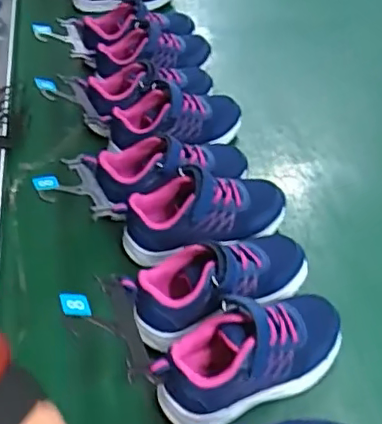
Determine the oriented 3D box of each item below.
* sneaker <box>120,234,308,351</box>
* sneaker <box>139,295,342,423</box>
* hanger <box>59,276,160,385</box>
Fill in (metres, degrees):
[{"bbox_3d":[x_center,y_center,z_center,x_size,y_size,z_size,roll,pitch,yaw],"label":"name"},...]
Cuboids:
[{"bbox_3d":[0.028,0.066,0.534,0.168,0.085,0.070,-23,52,-17],"label":"sneaker"},{"bbox_3d":[0.051,0.119,0.488,0.169,0.077,0.070,-23,52,-17],"label":"sneaker"},{"bbox_3d":[-0.064,0.089,0.448,0.056,0.044,0.087,-14,50,-10],"label":"hanger"}]

